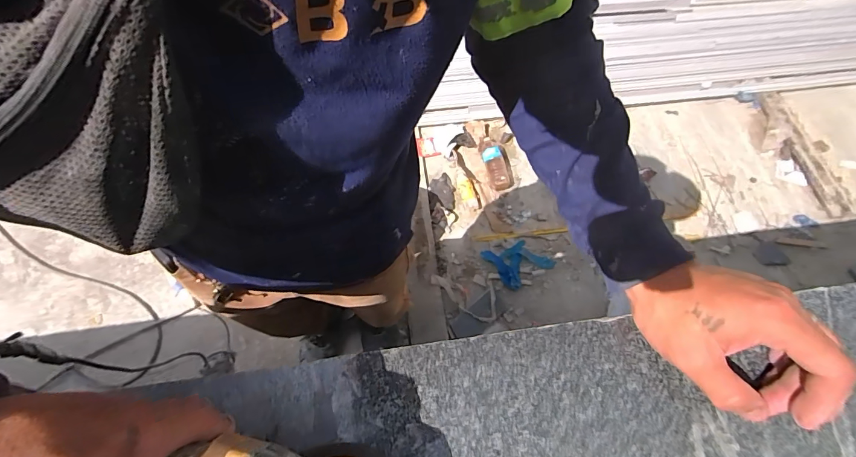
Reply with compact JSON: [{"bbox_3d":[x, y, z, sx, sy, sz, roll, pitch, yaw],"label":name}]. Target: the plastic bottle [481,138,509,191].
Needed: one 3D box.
[{"bbox_3d":[0.290,-0.279,1.738,0.093,0.071,0.259,-9,65,-5],"label":"plastic bottle"}]

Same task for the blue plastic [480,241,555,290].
[{"bbox_3d":[0.349,0.116,1.543,0.215,0.027,0.189,-30,68,-14],"label":"blue plastic"}]

